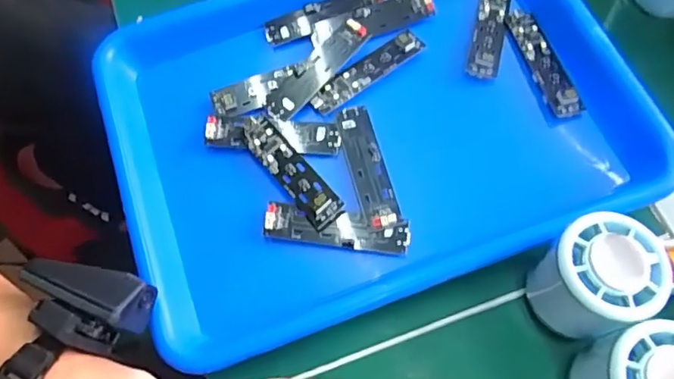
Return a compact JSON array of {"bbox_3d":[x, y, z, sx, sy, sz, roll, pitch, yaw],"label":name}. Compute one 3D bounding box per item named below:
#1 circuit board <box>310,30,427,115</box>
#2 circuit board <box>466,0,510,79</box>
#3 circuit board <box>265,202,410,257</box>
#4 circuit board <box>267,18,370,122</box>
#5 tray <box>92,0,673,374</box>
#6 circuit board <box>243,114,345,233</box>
[{"bbox_3d":[0.020,-0.086,0.402,0.089,0.008,0.022,-34,69,-11],"label":"circuit board"},{"bbox_3d":[0.113,-0.123,0.411,0.022,0.012,0.091,13,68,9],"label":"circuit board"},{"bbox_3d":[0.000,0.025,0.359,0.091,0.009,0.022,6,67,6],"label":"circuit board"},{"bbox_3d":[-0.015,-0.086,0.402,0.023,0.011,0.090,40,74,18],"label":"circuit board"},{"bbox_3d":[0.020,-0.050,0.390,0.321,0.068,0.249,-19,73,-7],"label":"tray"},{"bbox_3d":[-0.031,-0.015,0.373,0.024,0.009,0.096,-39,66,-3],"label":"circuit board"}]

